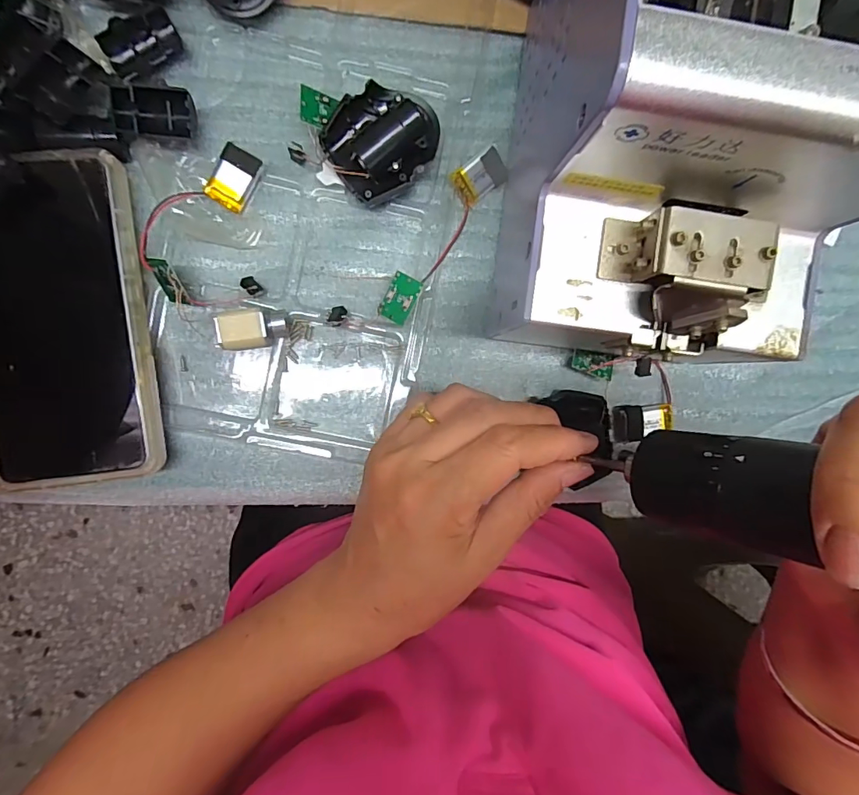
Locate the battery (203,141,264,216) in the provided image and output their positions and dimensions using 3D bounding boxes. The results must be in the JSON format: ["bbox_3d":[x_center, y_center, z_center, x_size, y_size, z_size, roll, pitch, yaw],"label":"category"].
[{"bbox_3d":[-0.104,-0.117,0.249,0.020,0.009,0.031,26,90,-5],"label":"battery"}]

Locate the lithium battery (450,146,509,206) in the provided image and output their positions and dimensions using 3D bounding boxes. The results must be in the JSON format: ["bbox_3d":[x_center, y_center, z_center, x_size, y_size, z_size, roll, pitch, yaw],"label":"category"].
[{"bbox_3d":[0.028,-0.123,0.260,0.031,0.004,0.020,-37,122,-1],"label":"lithium battery"}]

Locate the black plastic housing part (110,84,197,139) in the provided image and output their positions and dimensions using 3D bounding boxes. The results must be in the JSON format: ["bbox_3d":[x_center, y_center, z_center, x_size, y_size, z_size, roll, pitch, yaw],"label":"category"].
[{"bbox_3d":[-0.139,-0.144,0.238,0.040,0.016,0.020,3,92,-5],"label":"black plastic housing part"}]

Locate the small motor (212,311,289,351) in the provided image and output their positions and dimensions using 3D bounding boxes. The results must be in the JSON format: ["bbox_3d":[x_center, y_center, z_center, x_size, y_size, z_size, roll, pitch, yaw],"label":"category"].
[{"bbox_3d":[-0.094,-0.036,0.251,0.035,0.015,0.019,-6,93,-4],"label":"small motor"}]

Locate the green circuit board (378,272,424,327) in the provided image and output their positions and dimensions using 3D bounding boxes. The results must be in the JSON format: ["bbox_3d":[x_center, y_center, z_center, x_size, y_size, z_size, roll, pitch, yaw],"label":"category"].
[{"bbox_3d":[-0.016,-0.054,0.256,0.017,0.004,0.026,31,102,8],"label":"green circuit board"}]

